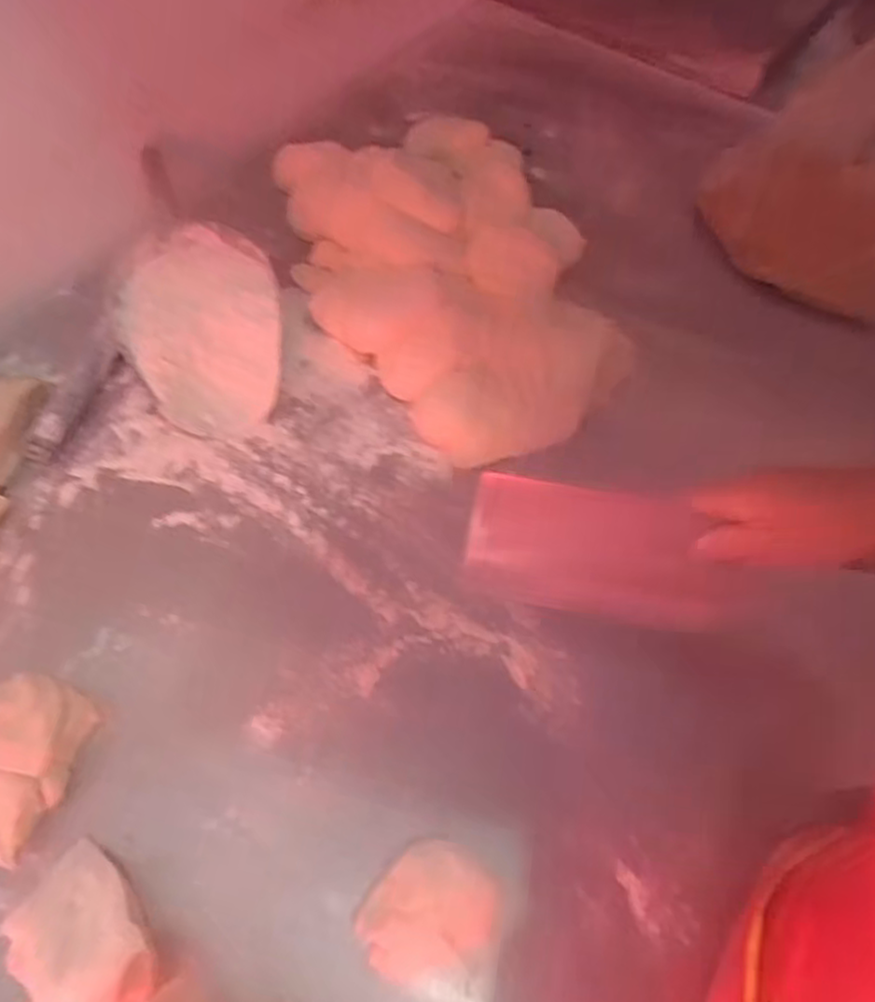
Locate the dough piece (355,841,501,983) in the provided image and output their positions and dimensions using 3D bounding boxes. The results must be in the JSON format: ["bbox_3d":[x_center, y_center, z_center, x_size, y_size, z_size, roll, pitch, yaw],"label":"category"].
[{"bbox_3d":[-0.006,0.248,0.456,0.083,0.038,0.063,-21,63,-14],"label":"dough piece"}]

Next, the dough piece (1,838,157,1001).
[{"bbox_3d":[-0.206,0.256,0.431,0.067,0.055,0.098,-37,68,-21],"label":"dough piece"}]

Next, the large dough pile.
[{"bbox_3d":[0.025,-0.215,0.701,0.257,0.083,0.360,-24,64,-15],"label":"large dough pile"}]

